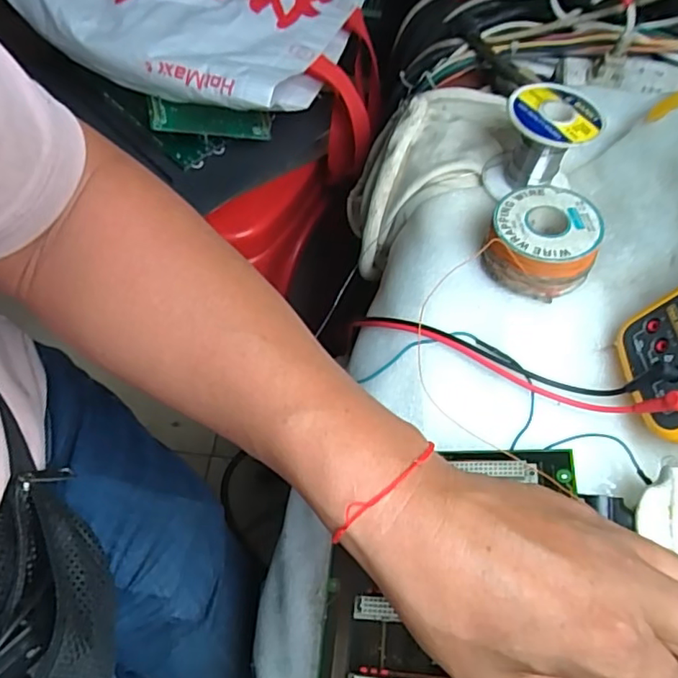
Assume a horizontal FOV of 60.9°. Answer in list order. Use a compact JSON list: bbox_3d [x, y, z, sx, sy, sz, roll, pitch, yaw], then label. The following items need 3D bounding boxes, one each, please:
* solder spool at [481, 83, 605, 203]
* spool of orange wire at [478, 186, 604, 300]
[{"bbox_3d":[0.143,-0.139,0.411,0.063,0.062,0.059,3,63,-2],"label":"solder spool"},{"bbox_3d":[0.133,-0.065,0.381,0.066,0.038,0.068,1,63,-3],"label":"spool of orange wire"}]

